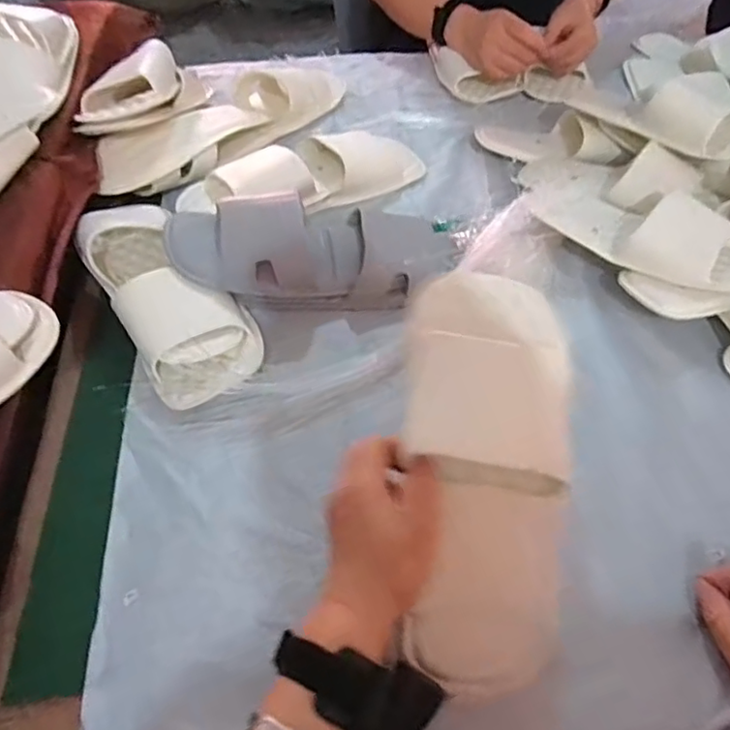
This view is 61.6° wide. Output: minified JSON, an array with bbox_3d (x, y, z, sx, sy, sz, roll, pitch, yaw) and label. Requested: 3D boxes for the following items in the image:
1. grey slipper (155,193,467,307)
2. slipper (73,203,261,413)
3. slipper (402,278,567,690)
[{"bbox_3d":[-0.051,-0.119,0.617,0.278,0.085,0.115,1,51,2],"label":"grey slipper"},{"bbox_3d":[-0.197,-0.081,0.602,0.110,0.054,0.277,-28,56,-20],"label":"slipper"},{"bbox_3d":[0.080,0.066,0.394,0.101,0.033,0.262,1,79,2],"label":"slipper"}]

